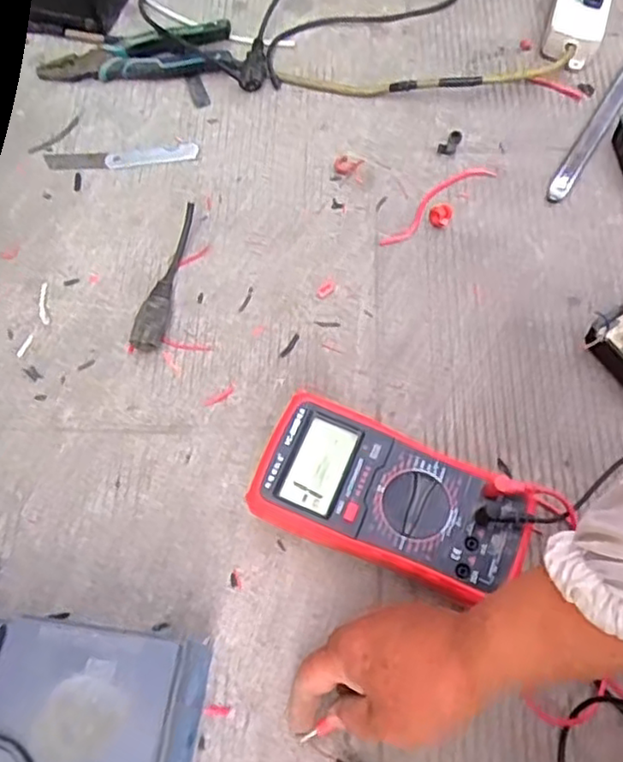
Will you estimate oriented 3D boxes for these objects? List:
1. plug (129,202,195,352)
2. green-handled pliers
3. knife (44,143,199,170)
[{"bbox_3d":[-0.126,-0.094,0.566,0.025,0.021,0.153,6,67,4],"label":"plug"},{"bbox_3d":[-0.179,-0.332,0.666,0.197,0.031,0.050,-1,66,1],"label":"green-handled pliers"},{"bbox_3d":[-0.183,-0.216,0.631,0.145,0.004,0.025,-5,66,-1],"label":"knife"}]

